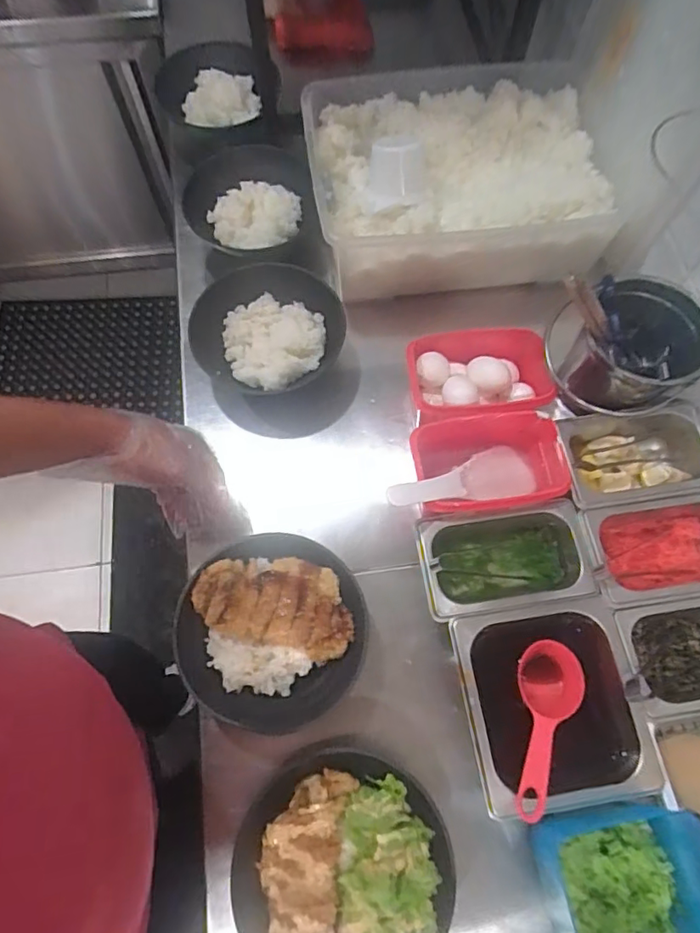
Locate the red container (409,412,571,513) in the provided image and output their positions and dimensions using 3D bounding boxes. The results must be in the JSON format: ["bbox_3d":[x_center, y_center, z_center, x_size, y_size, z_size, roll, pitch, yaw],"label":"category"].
[{"bbox_3d":[0.154,0.004,0.619,0.168,0.078,0.105,-6,70,-3],"label":"red container"}]

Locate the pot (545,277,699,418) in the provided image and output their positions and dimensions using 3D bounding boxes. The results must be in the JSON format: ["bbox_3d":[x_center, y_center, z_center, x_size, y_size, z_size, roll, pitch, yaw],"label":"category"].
[{"bbox_3d":[0.307,-0.130,0.612,0.159,0.113,0.135,-23,71,-9],"label":"pot"}]

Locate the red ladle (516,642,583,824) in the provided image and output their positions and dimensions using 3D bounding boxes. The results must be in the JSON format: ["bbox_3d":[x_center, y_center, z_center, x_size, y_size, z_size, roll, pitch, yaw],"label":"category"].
[{"bbox_3d":[0.182,0.244,0.521,0.060,0.035,0.158,20,54,7],"label":"red ladle"}]

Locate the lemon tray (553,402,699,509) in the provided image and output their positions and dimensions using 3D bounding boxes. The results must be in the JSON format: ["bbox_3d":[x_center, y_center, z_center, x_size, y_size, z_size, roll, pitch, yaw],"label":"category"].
[{"bbox_3d":[0.322,-0.008,0.631,0.178,0.057,0.103,-8,70,-3],"label":"lemon tray"}]

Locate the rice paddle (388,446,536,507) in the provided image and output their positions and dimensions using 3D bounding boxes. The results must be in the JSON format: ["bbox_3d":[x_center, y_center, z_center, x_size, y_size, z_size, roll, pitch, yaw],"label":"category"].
[{"bbox_3d":[0.132,0.014,0.606,0.200,0.021,0.055,-8,66,-35],"label":"rice paddle"}]

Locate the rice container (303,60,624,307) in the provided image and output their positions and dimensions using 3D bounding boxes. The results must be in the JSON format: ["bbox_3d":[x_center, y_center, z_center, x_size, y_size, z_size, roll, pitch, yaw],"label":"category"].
[{"bbox_3d":[0.133,-0.380,0.740,0.367,0.118,0.278,-6,70,-3],"label":"rice container"}]

